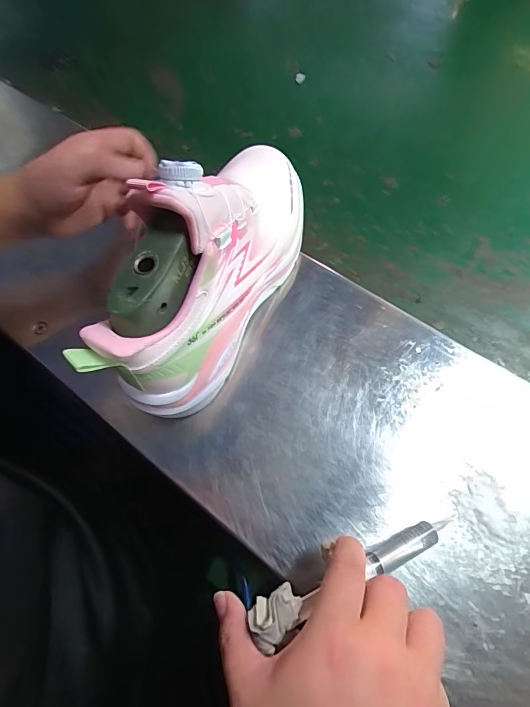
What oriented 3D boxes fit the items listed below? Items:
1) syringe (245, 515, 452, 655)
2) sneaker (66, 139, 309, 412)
[{"bbox_3d":[0.061,0.137,0.255,0.150,0.016,0.023,-10,64,-26],"label":"syringe"},{"bbox_3d":[-0.033,-0.080,0.317,0.077,0.137,0.257,22,67,10],"label":"sneaker"}]

